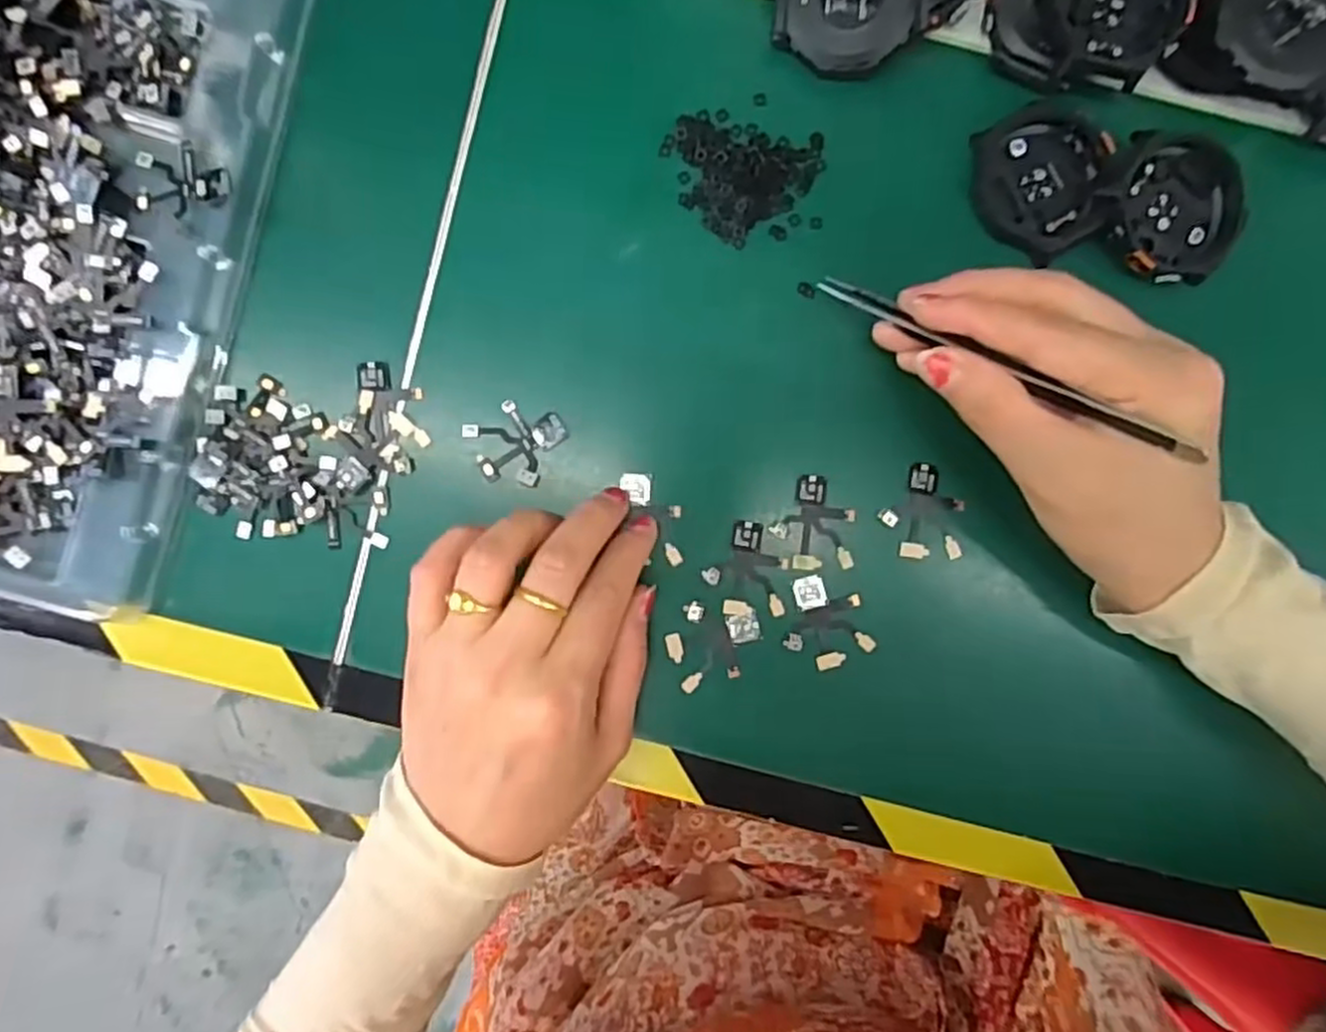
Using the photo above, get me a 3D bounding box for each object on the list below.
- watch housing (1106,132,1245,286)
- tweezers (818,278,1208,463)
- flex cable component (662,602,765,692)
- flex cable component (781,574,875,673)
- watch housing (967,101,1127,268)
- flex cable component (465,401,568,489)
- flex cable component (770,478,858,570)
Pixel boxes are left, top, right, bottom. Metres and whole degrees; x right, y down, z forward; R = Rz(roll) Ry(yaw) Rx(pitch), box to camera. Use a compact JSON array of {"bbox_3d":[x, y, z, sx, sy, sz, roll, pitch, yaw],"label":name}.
[{"bbox_3d":[0.186,-0.111,0.268,0.050,0.017,0.049,0,92,-2],"label":"watch housing"},{"bbox_3d":[0.102,-0.052,0.240,0.130,0.013,0.009,39,90,32],"label":"tweezers"},{"bbox_3d":[0.020,0.047,0.278,0.035,0.004,0.031,-14,92,-2],"label":"flex cable component"},{"bbox_3d":[0.064,0.041,0.279,0.033,0.004,0.033,9,91,-2],"label":"flex cable component"},{"bbox_3d":[0.140,-0.124,0.272,0.050,0.013,0.051,0,92,-2],"label":"watch housing"},{"bbox_3d":[-0.057,-0.028,0.275,0.033,0.004,0.033,31,90,-3],"label":"flex cable component"},{"bbox_3d":[0.057,0.003,0.279,0.031,0.004,0.035,-1,92,-2],"label":"flex cable component"}]

